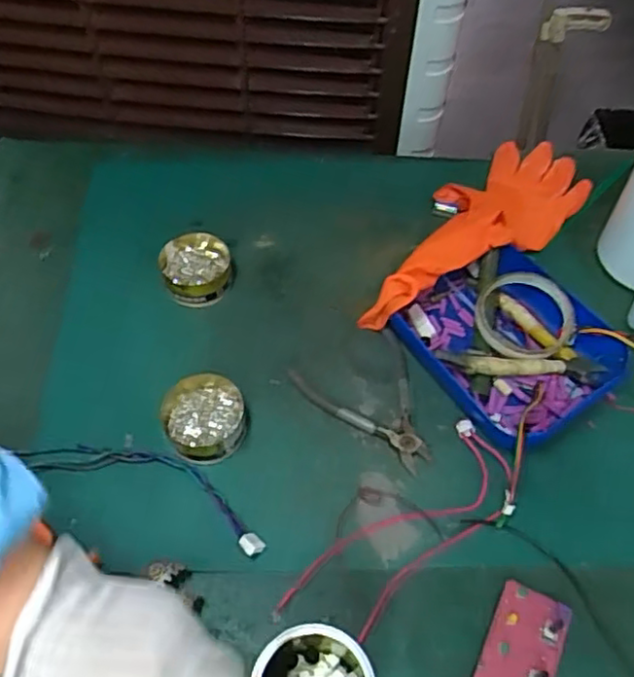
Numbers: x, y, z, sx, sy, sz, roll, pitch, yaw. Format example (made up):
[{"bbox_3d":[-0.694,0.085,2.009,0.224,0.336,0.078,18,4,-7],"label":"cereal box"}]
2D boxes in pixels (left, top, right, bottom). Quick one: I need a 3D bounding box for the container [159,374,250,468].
[{"bbox_3d":[-0.090,0.064,0.543,0.065,0.021,0.074,-11,56,-11],"label":"container"}]

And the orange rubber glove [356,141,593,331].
[{"bbox_3d":[0.160,-0.131,0.675,0.353,0.057,0.125,-35,63,-24],"label":"orange rubber glove"}]

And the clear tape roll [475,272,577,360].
[{"bbox_3d":[0.185,-0.023,0.594,0.090,0.023,0.077,-26,60,-20],"label":"clear tape roll"}]

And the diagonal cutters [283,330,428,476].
[{"bbox_3d":[0.052,0.056,0.564,0.102,0.005,0.123,-25,60,-19],"label":"diagonal cutters"}]

